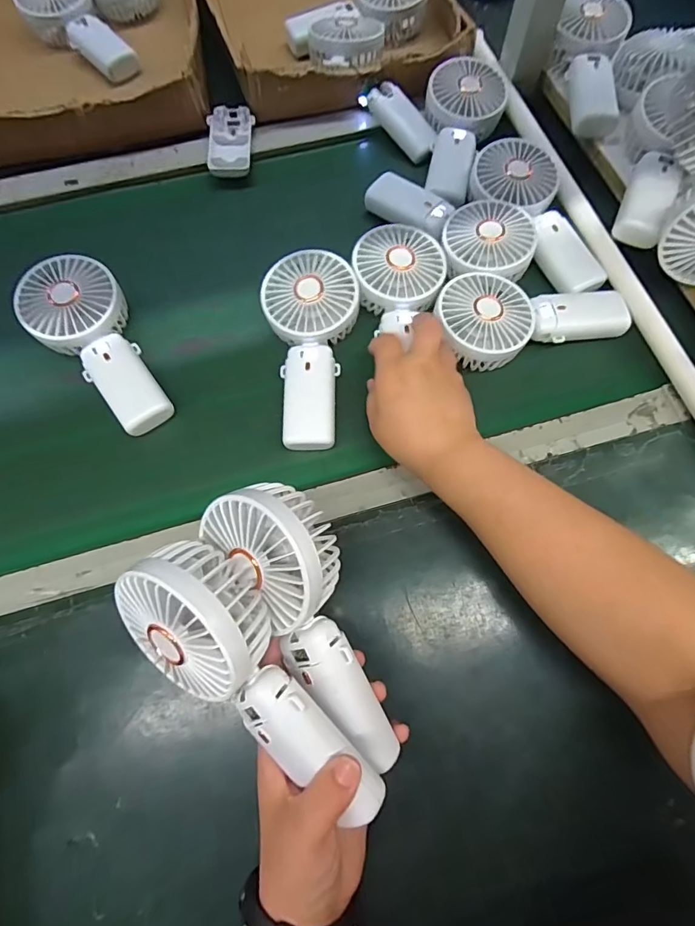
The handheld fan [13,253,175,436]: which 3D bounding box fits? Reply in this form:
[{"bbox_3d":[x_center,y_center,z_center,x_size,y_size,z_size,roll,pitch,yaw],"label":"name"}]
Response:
[{"bbox_3d":[-0.223,-0.111,0.420,0.083,0.042,0.180,-37,73,-13],"label":"handheld fan"}]

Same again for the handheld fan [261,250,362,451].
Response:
[{"bbox_3d":[-0.029,-0.107,0.415,0.087,0.043,0.171,-4,69,-1],"label":"handheld fan"}]

